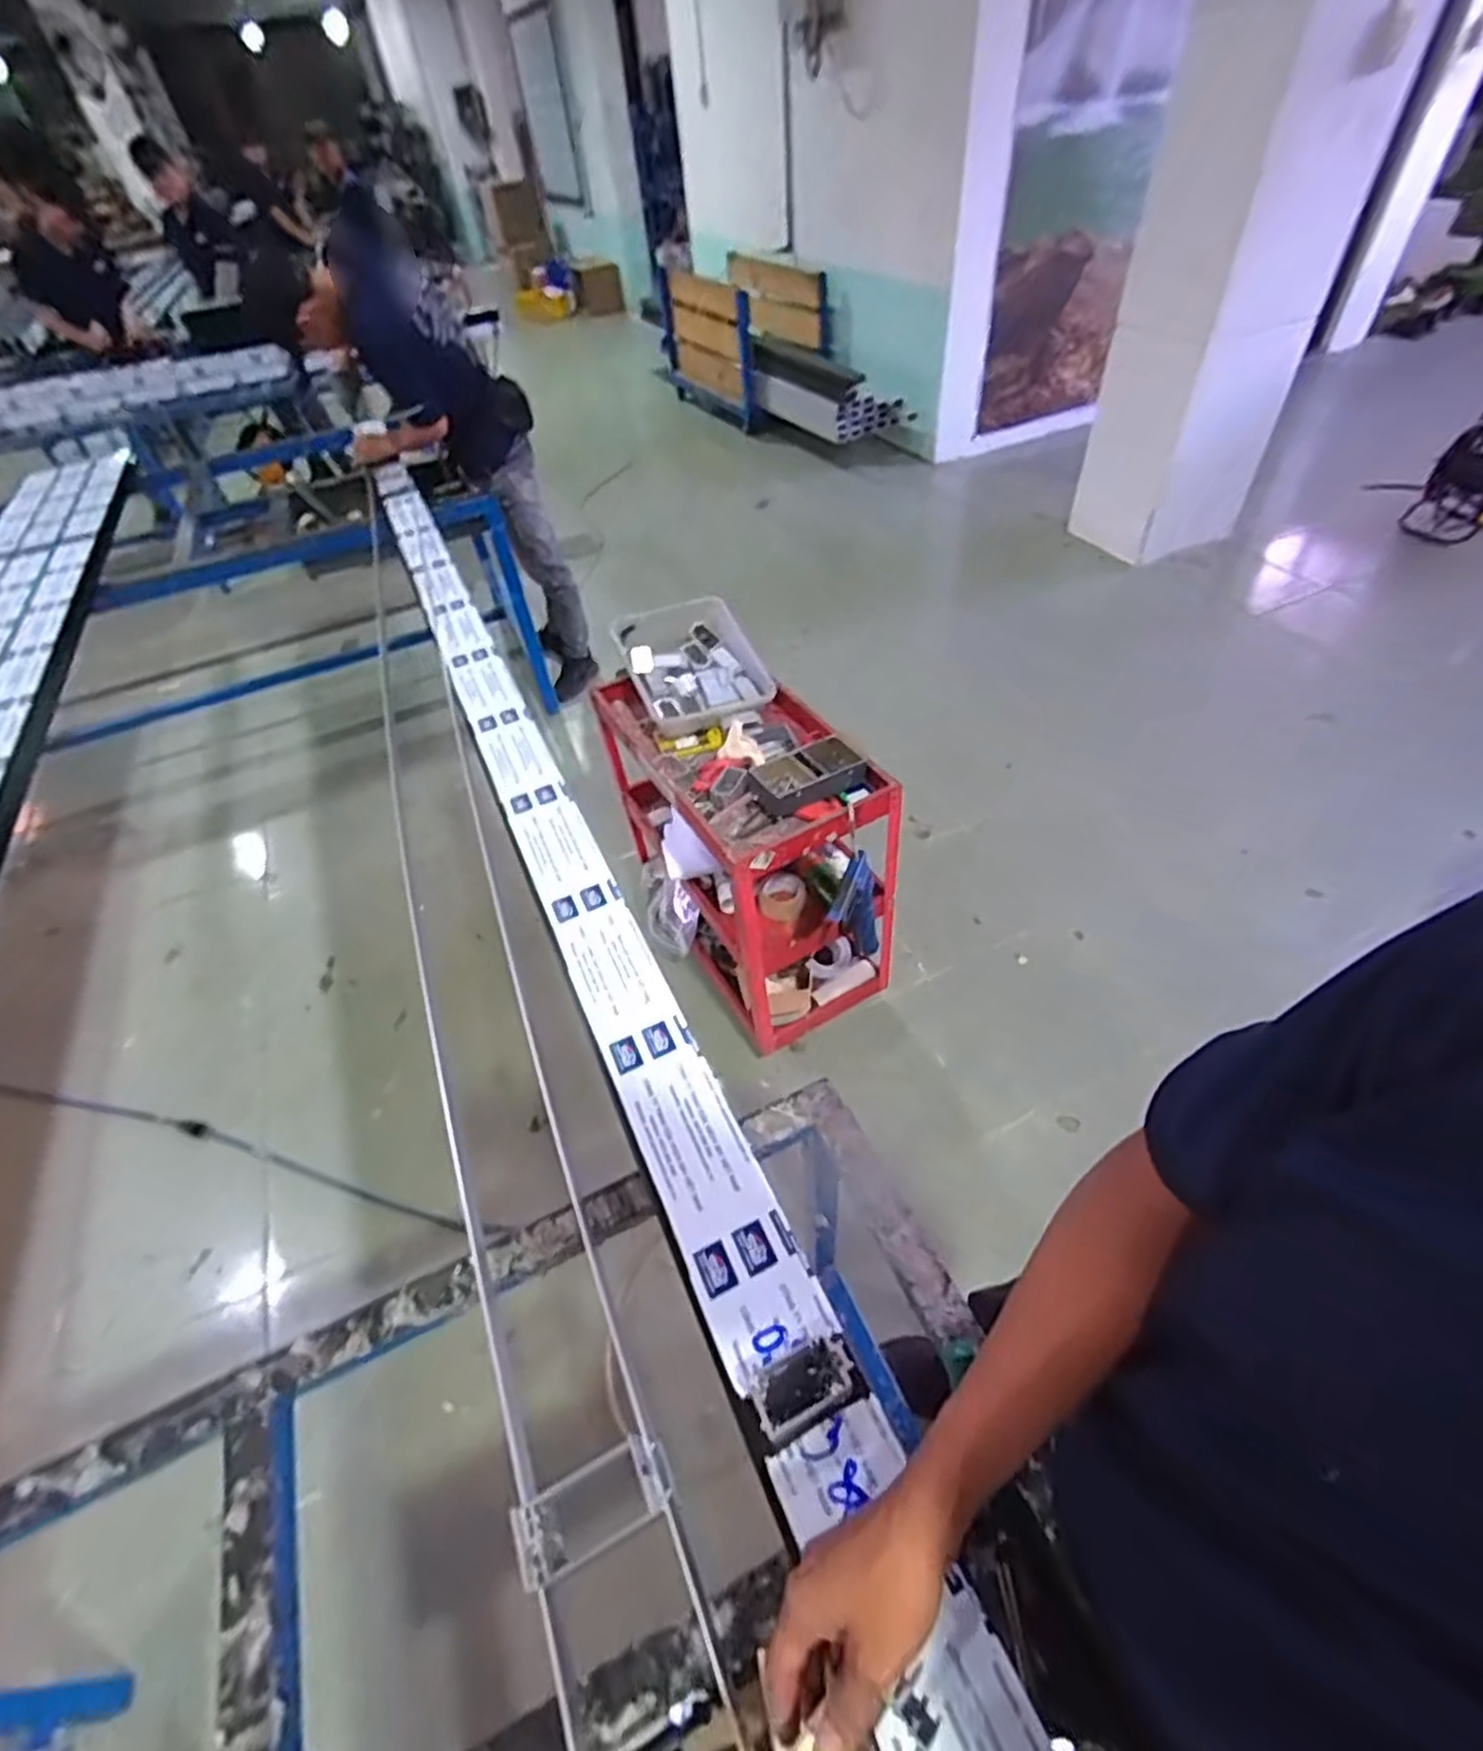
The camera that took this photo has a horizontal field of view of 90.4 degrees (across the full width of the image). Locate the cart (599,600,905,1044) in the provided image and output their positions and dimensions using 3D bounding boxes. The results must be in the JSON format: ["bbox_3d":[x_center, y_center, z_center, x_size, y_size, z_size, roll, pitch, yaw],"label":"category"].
[{"bbox_3d":[-0.003,-0.088,1.636,0.392,0.666,0.768,-24,49,-15],"label":"cart"}]

